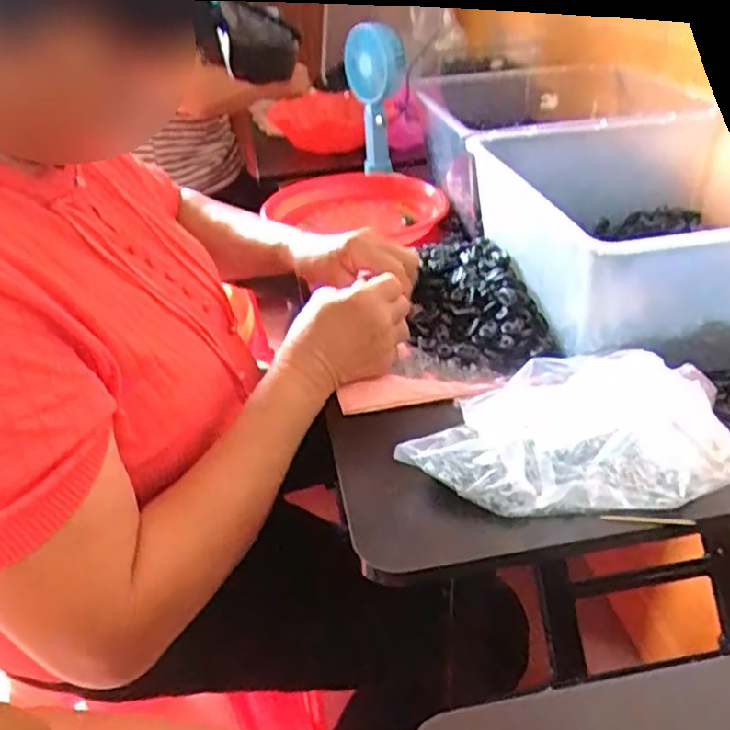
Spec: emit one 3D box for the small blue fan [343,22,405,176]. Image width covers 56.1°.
[{"bbox_3d":[0.017,-0.361,0.978,0.083,0.227,0.093,-2,33,2],"label":"small blue fan"}]

